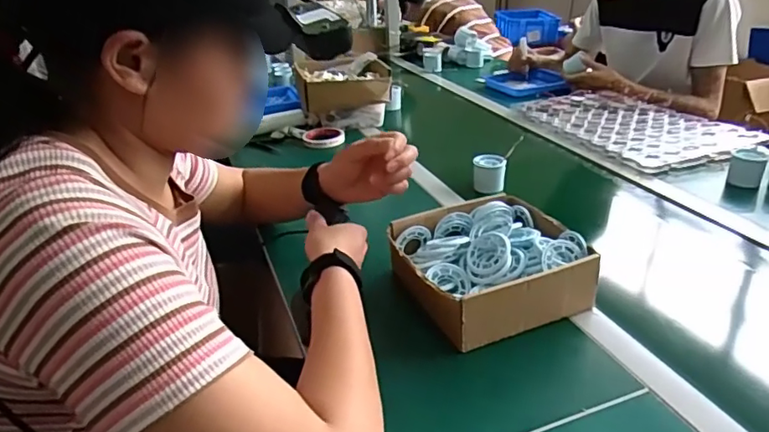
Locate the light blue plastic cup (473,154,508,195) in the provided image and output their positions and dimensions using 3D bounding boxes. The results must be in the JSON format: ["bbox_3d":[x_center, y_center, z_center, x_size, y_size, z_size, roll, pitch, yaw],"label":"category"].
[{"bbox_3d":[0.180,-0.072,0.956,0.051,0.053,0.044,0,27,5],"label":"light blue plastic cup"}]

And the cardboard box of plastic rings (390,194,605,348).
[{"bbox_3d":[0.128,0.063,0.679,0.200,0.078,0.201,-13,28,-19],"label":"cardboard box of plastic rings"}]

